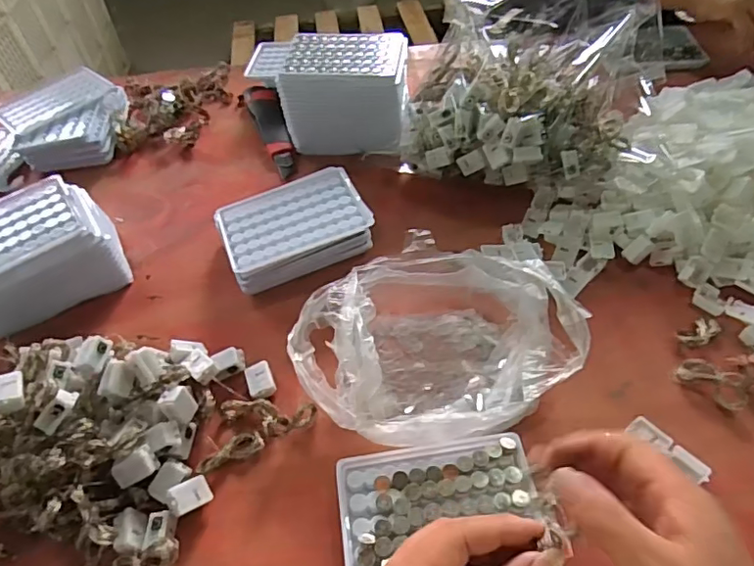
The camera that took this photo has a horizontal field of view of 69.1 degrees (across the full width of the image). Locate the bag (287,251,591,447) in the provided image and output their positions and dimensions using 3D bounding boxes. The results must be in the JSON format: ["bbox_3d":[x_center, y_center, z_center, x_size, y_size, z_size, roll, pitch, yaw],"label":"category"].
[{"bbox_3d":[0.043,0.045,0.428,0.209,0.067,0.156,-18,50,-10],"label":"bag"}]

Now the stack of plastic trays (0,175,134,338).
[{"bbox_3d":[-0.322,-0.023,0.509,0.147,0.072,0.106,-28,53,-18],"label":"stack of plastic trays"}]

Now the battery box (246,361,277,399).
[{"bbox_3d":[-0.094,0.078,0.439,0.021,0.008,0.029,-19,52,-11],"label":"battery box"}]

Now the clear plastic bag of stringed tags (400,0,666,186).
[{"bbox_3d":[0.153,-0.196,0.548,0.229,0.157,0.173,16,53,18],"label":"clear plastic bag of stringed tags"}]

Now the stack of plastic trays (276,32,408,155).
[{"bbox_3d":[-0.030,-0.208,0.616,0.134,0.098,0.096,4,50,8],"label":"stack of plastic trays"}]

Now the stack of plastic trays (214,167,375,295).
[{"bbox_3d":[-0.079,-0.049,0.523,0.133,0.046,0.097,-22,51,-13],"label":"stack of plastic trays"}]

